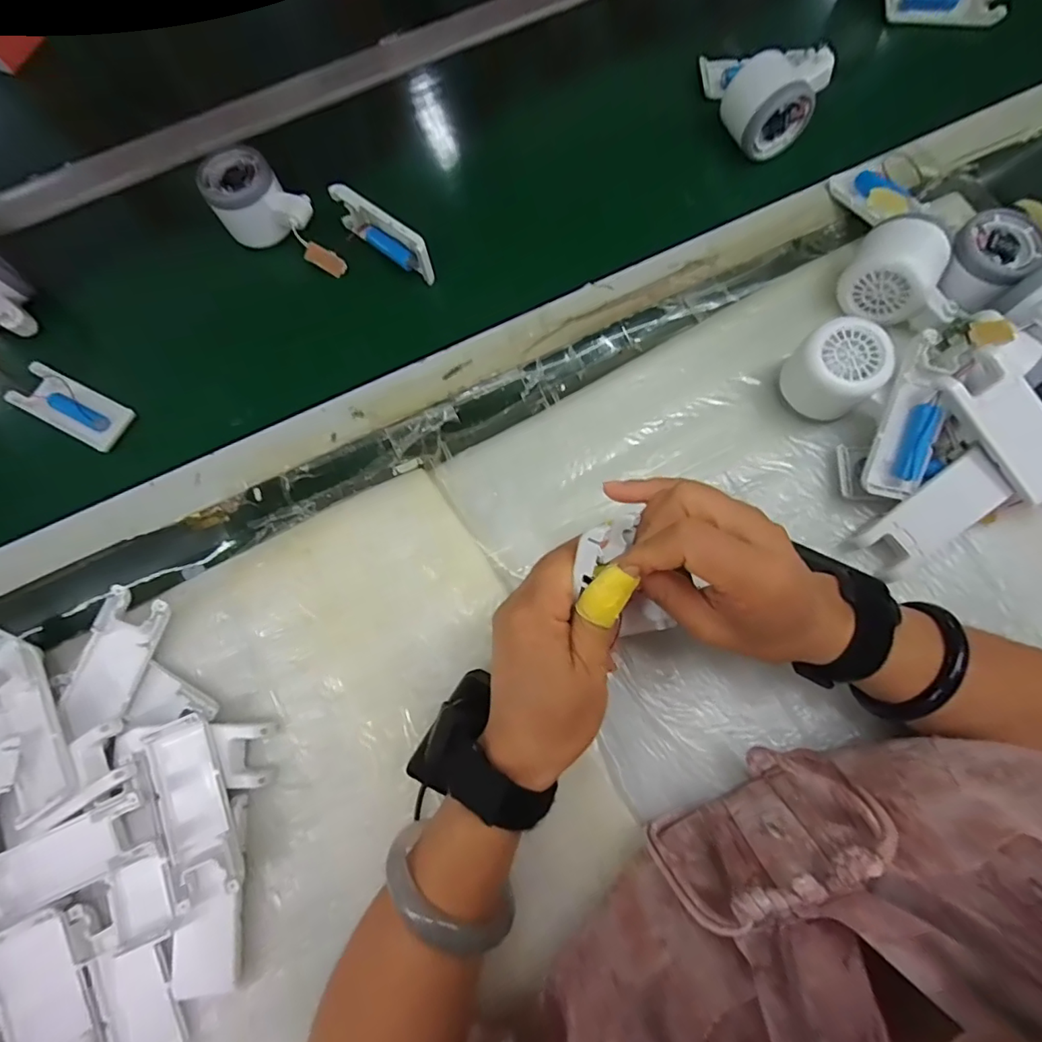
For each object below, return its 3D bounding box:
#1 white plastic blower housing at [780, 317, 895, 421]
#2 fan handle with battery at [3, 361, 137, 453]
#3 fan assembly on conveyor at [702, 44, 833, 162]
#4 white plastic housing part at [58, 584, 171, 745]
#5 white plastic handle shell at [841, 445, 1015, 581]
[{"bbox_3d":[0.219,-0.104,0.368,0.053,0.058,0.057,-42,79,-9],"label":"white plastic blower housing"},{"bbox_3d":[-0.362,-0.093,0.416,0.097,0.016,0.039,27,78,7],"label":"fan handle with battery"},{"bbox_3d":[0.206,-0.382,0.447,0.072,0.052,0.115,-21,77,-5],"label":"fan assembly on conveyor"},{"bbox_3d":[-0.271,0.095,0.347,0.040,0.019,0.094,17,77,5],"label":"white plastic housing part"},{"bbox_3d":[0.271,-0.002,0.347,0.094,0.020,0.039,-39,78,11],"label":"white plastic handle shell"}]

